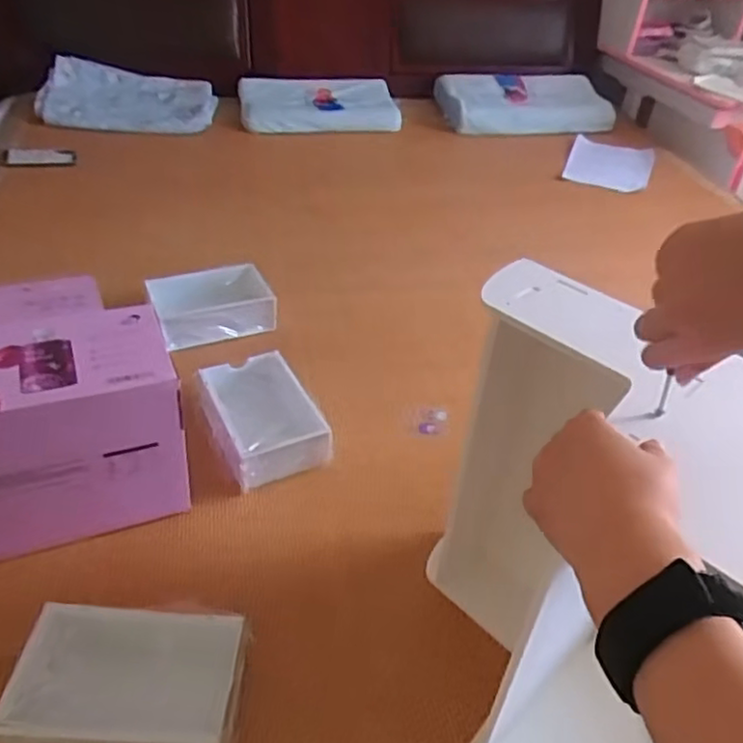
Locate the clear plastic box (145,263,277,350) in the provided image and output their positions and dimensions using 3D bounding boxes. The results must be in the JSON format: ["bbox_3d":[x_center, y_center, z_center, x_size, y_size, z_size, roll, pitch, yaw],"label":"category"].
[{"bbox_3d":[-0.260,-0.110,1.088,0.189,0.061,0.121,-13,43,-21],"label":"clear plastic box"}]

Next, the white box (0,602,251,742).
[{"bbox_3d":[-0.210,0.278,0.586,0.186,0.056,0.122,5,39,-1],"label":"white box"}]

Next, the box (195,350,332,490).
[{"bbox_3d":[-0.144,0.063,0.882,0.129,0.051,0.196,-14,44,-23],"label":"box"}]

